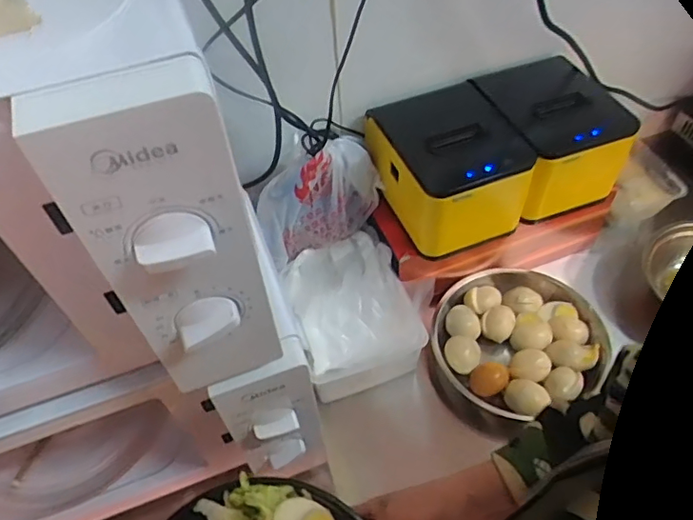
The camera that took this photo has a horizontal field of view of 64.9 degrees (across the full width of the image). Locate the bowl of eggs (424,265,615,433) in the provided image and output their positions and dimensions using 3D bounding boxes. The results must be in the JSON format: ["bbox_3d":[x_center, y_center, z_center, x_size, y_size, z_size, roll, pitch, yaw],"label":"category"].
[{"bbox_3d":[0.210,0.111,0.696,0.222,0.075,0.186,-20,52,-18],"label":"bowl of eggs"}]

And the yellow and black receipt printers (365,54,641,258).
[{"bbox_3d":[0.181,-0.133,0.656,0.267,0.121,0.164,-16,51,-15],"label":"yellow and black receipt printers"}]

